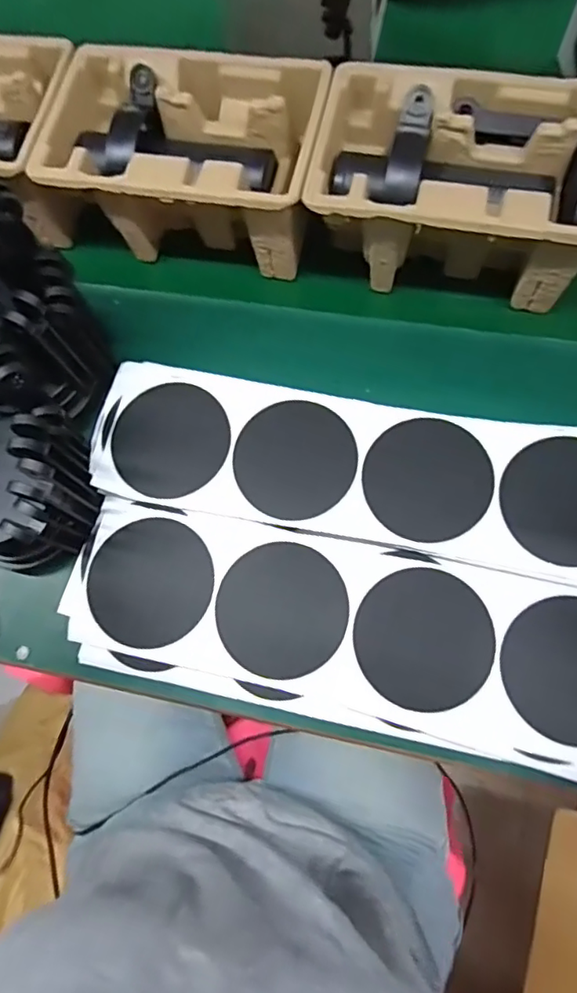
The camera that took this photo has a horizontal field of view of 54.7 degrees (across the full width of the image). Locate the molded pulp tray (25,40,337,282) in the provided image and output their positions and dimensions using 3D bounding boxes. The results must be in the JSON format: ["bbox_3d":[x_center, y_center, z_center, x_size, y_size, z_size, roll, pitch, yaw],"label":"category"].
[{"bbox_3d":[-0.086,-0.293,0.501,0.225,0.106,0.149,9,74,4],"label":"molded pulp tray"}]

